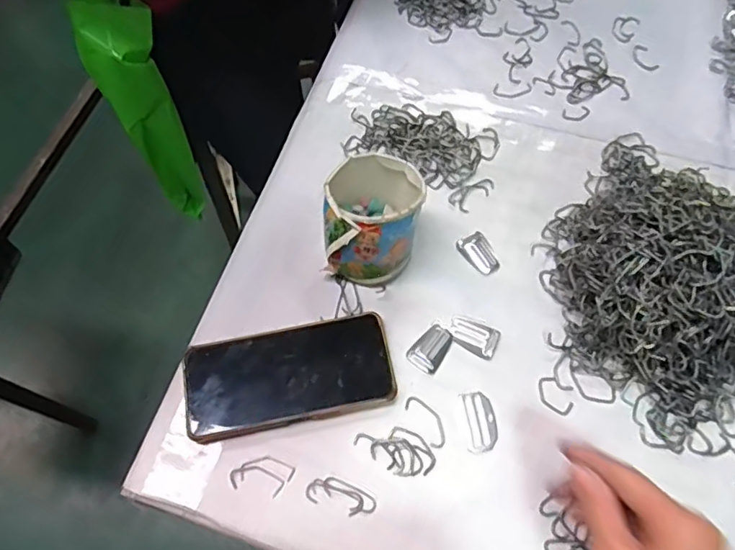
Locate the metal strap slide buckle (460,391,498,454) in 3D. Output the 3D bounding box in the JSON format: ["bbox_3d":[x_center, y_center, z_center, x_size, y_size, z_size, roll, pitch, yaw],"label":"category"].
[{"bbox_3d":[0.090,0.117,0.441,0.024,0.004,0.048,-4,64,1],"label":"metal strap slide buckle"}]

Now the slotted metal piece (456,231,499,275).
[{"bbox_3d":[0.103,-0.019,0.506,0.027,0.004,0.044,-25,66,-9],"label":"slotted metal piece"}]

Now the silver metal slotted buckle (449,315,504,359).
[{"bbox_3d":[0.092,0.050,0.471,0.044,0.004,0.026,30,69,16],"label":"silver metal slotted buckle"}]

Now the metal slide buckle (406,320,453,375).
[{"bbox_3d":[0.054,0.061,0.466,0.027,0.004,0.042,29,69,15],"label":"metal slide buckle"}]

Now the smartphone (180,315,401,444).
[{"bbox_3d":[-0.065,0.082,0.455,0.168,0.015,0.081,-11,64,-3],"label":"smartphone"}]

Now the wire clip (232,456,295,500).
[{"bbox_3d":[-0.081,0.155,0.429,0.047,0.004,0.028,10,65,7],"label":"wire clip"}]

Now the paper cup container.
[{"bbox_3d":[0.006,-0.049,0.481,0.078,0.076,0.090,6,64,5],"label":"paper cup container"}]

